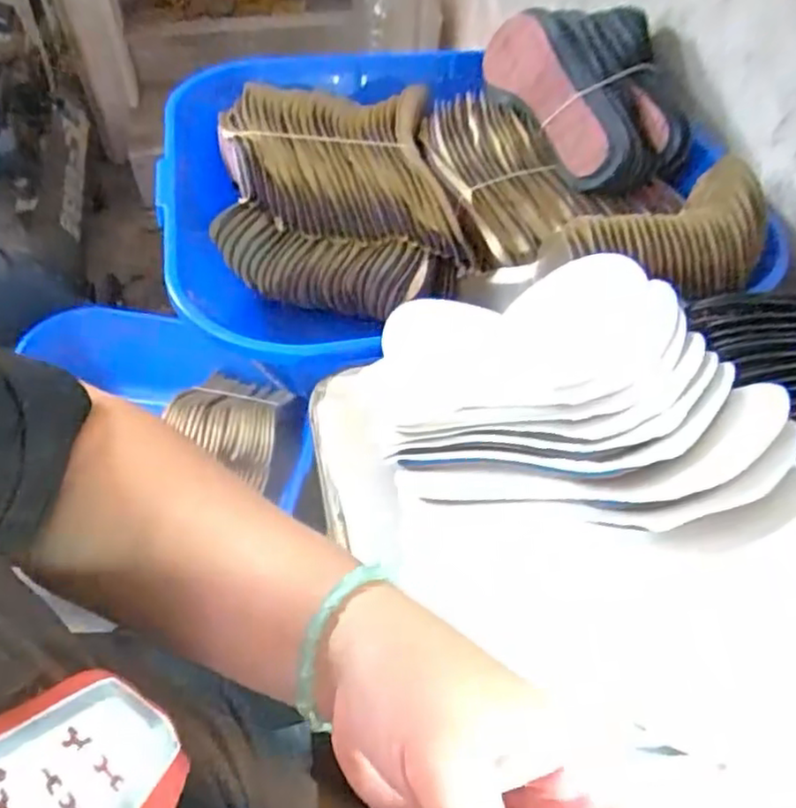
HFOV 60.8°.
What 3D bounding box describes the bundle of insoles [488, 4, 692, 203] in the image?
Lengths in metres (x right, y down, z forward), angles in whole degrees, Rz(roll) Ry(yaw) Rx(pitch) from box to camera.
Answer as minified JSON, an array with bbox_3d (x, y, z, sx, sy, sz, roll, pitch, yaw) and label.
[{"bbox_3d":[0.220,-0.365,0.791,0.197,0.093,0.244,-13,57,-11],"label":"bundle of insoles"}]

